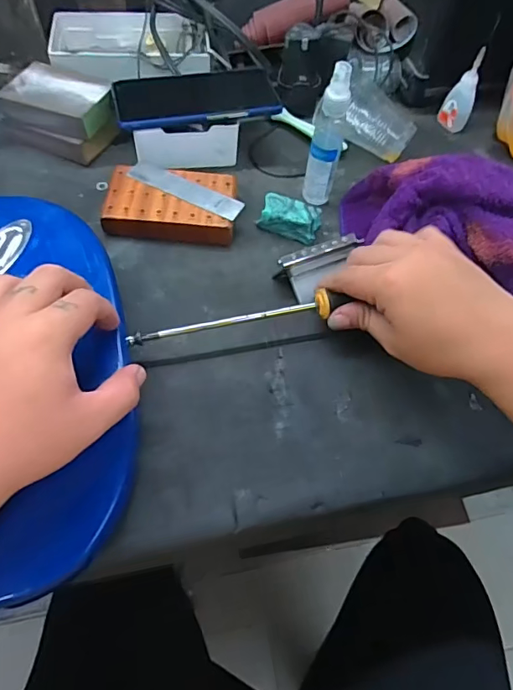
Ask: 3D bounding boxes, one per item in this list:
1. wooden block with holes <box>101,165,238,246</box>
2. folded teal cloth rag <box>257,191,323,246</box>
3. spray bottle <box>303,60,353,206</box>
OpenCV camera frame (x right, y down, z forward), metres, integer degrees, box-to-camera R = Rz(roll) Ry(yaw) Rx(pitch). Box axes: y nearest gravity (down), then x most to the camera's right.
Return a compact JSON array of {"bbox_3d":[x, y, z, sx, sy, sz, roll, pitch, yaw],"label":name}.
[{"bbox_3d":[-0.083,-0.137,0.463,0.122,0.025,0.075,3,59,-2],"label":"wooden block with holes"},{"bbox_3d":[0.033,-0.124,0.464,0.057,0.026,0.028,17,59,7],"label":"folded teal cloth rag"},{"bbox_3d":[0.066,-0.191,0.443,0.027,0.127,0.026,10,59,2],"label":"spray bottle"}]

